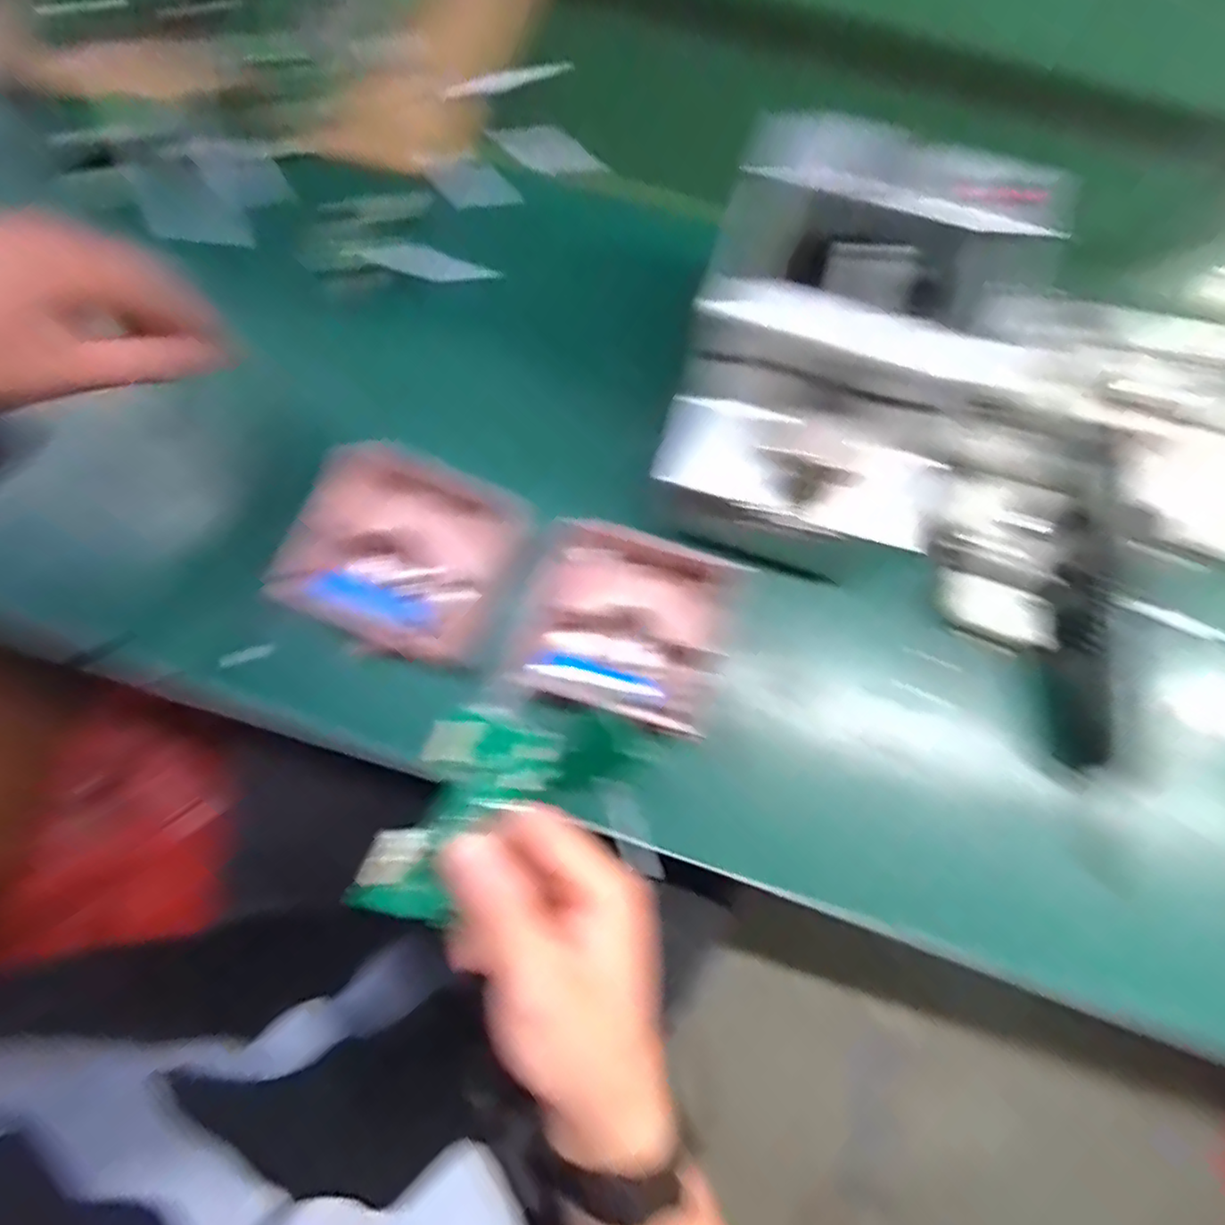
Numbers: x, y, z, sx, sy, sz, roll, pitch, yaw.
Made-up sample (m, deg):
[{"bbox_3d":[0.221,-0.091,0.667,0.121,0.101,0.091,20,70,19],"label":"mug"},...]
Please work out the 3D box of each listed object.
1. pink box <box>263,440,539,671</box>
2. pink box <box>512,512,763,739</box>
[{"bbox_3d":[-0.127,-0.037,0.399,0.120,0.036,0.115,17,77,3],"label":"pink box"},{"bbox_3d":[0.009,0.007,0.385,0.120,0.030,0.103,19,77,3],"label":"pink box"}]

